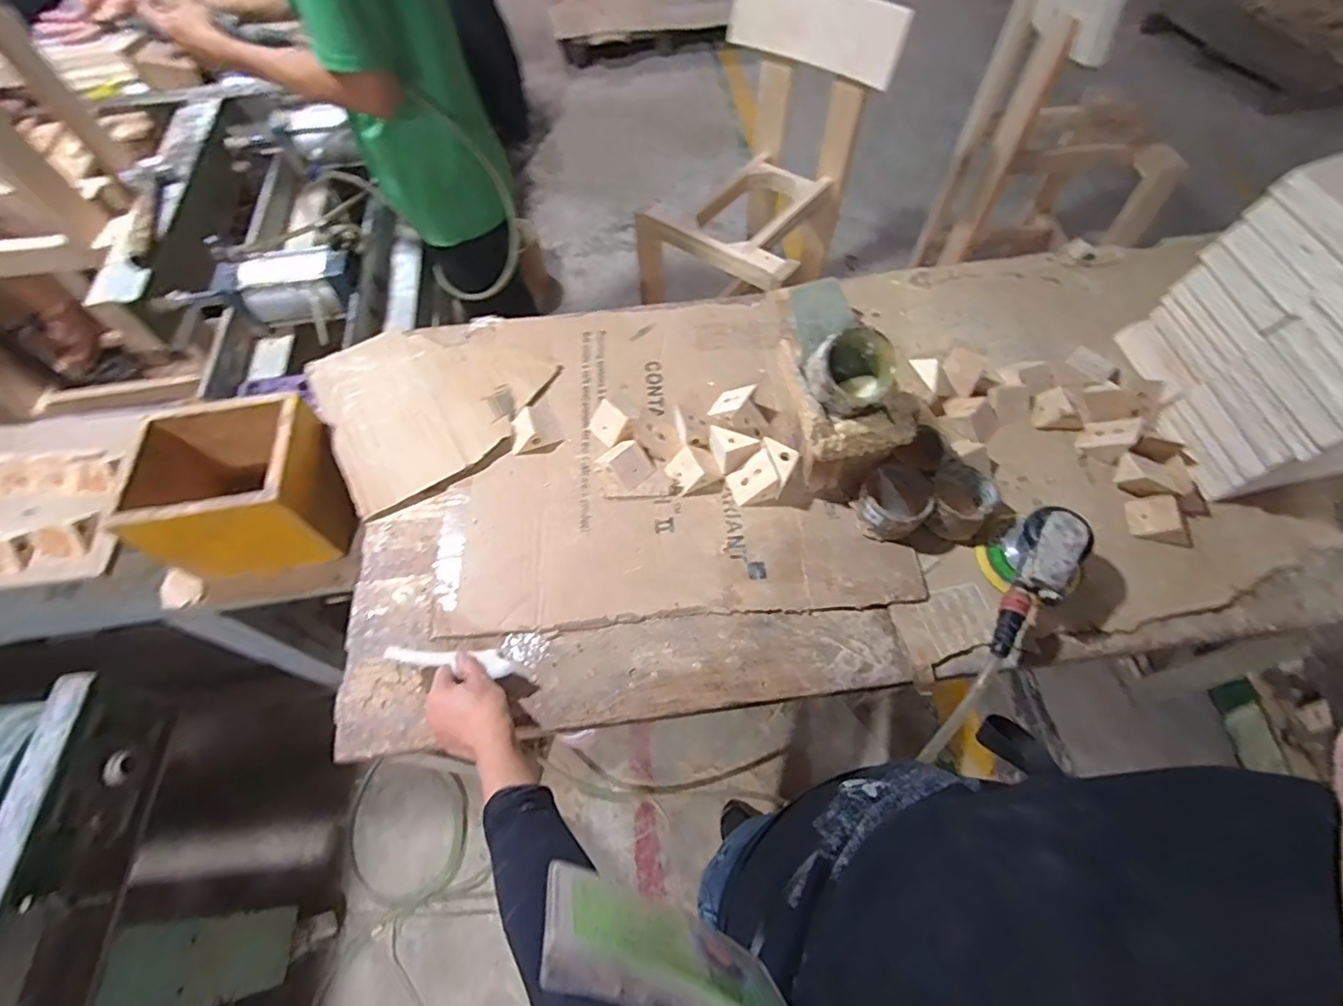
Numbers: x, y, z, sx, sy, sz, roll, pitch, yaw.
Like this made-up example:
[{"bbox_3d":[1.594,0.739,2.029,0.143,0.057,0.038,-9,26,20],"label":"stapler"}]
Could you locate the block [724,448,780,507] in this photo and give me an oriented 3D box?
[{"bbox_3d":[0.106,-0.031,0.749,0.055,0.048,0.056,-19,62,-9],"label":"block"}]

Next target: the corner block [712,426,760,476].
[{"bbox_3d":[0.082,-0.076,0.771,0.050,0.056,0.061,-26,63,-13],"label":"corner block"}]

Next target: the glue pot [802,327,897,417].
[{"bbox_3d":[0.190,-0.140,0.622,0.089,0.066,0.077,32,65,18],"label":"glue pot"}]

